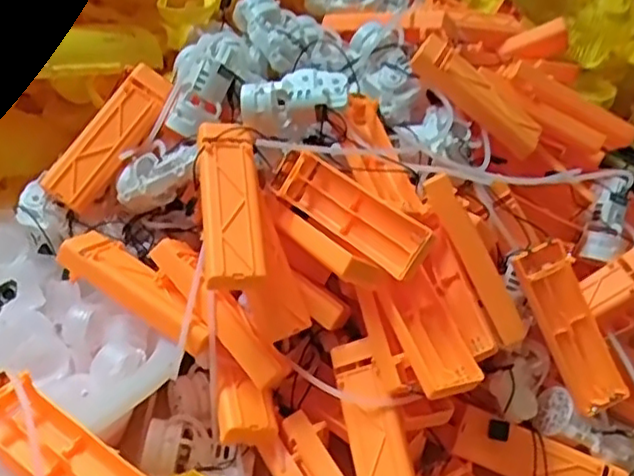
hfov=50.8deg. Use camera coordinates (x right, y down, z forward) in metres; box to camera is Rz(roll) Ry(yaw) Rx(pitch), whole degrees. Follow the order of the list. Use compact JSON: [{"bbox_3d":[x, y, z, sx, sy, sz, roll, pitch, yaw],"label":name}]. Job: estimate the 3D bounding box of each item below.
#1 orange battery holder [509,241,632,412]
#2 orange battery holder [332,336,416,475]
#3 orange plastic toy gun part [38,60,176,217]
[{"bbox_3d":[0.163,0.056,0.431,0.035,0.110,0.020,-24,1,-3],"label":"orange battery holder"},{"bbox_3d":[0.034,0.113,0.389,0.031,0.018,0.108,-22,62,11],"label":"orange battery holder"},{"bbox_3d":[-0.138,-0.068,0.451,0.036,0.020,0.108,34,76,-2],"label":"orange plastic toy gun part"}]

